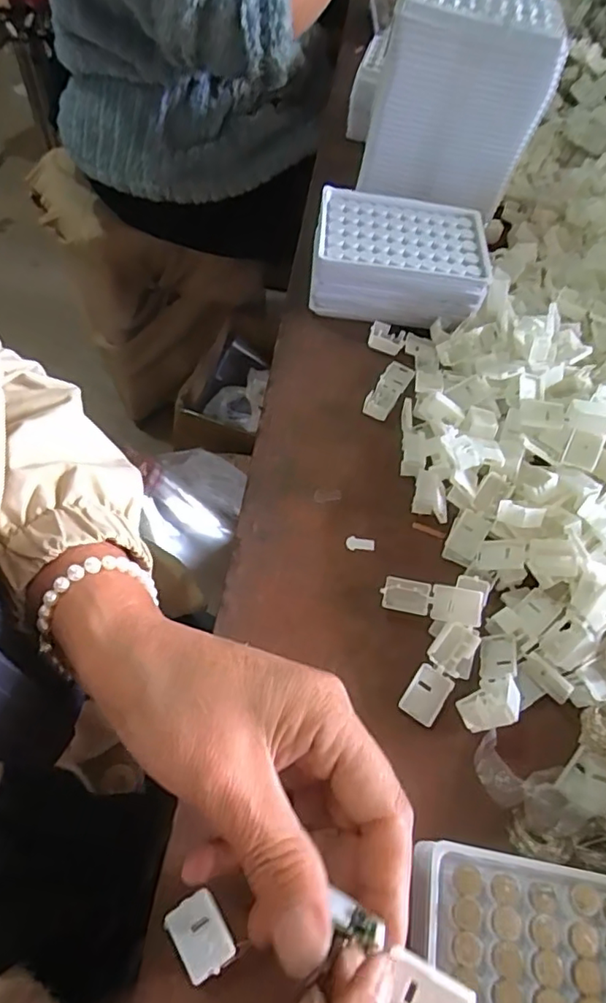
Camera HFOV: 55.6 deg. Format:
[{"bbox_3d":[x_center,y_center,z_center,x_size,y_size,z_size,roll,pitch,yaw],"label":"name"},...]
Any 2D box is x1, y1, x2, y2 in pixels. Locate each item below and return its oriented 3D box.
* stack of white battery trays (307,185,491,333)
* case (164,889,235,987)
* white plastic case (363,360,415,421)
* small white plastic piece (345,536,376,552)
[{"bbox_3d":[0.074,-0.191,0.451,0.130,0.045,0.096,8,57,-1],"label":"stack of white battery trays"},{"bbox_3d":[-0.043,0.180,0.239,0.020,0.011,0.028,-29,66,-22],"label":"case"},{"bbox_3d":[0.062,-0.082,0.415,0.018,0.008,0.055,29,60,11],"label":"white plastic case"},{"bbox_3d":[0.036,0.026,0.352,0.017,0.004,0.010,16,58,3],"label":"small white plastic piece"}]

